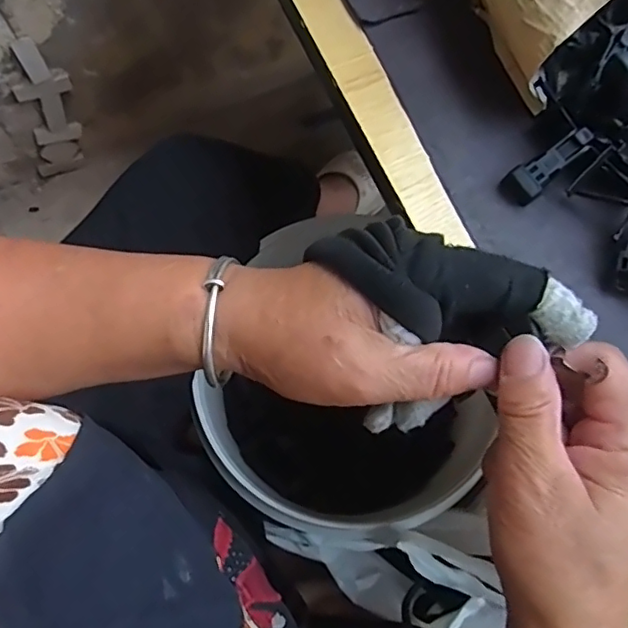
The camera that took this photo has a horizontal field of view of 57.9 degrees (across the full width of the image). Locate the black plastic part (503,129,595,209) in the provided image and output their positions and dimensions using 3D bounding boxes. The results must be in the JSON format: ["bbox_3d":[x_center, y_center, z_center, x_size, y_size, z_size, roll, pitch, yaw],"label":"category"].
[{"bbox_3d":[0.132,-0.084,0.318,0.050,0.012,0.019,-39,75,20],"label":"black plastic part"}]

